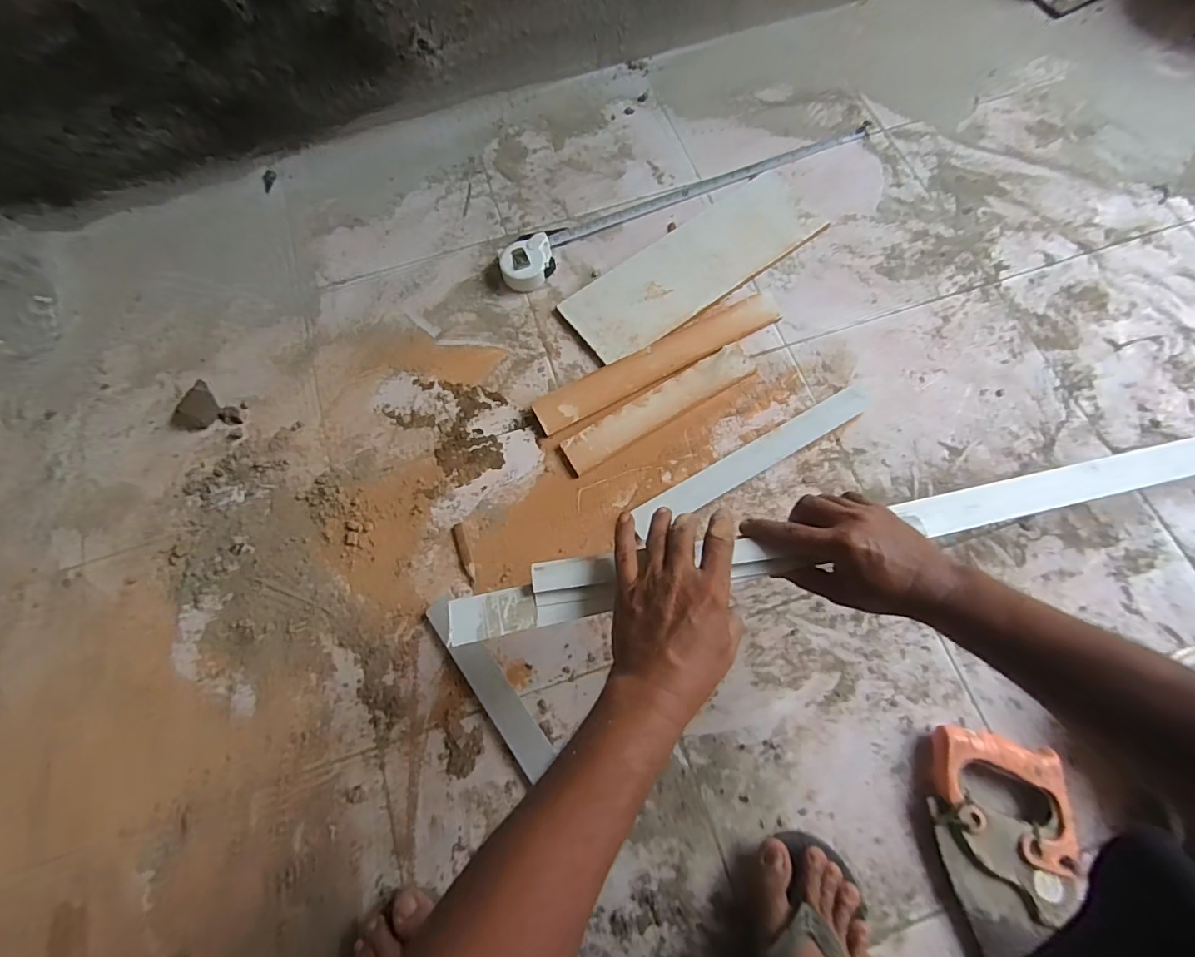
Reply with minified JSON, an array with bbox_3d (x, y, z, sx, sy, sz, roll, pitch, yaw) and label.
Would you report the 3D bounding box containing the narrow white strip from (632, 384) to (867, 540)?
[{"bbox_3d":[0.191,-0.027,0.625,0.329,0.010,0.038,-30,74,-8],"label":"narrow white strip"}]

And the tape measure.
[{"bbox_3d":[0.133,-0.420,0.750,0.600,0.028,0.067,-28,73,-7],"label":"tape measure"}]

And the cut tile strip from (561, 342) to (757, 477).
[{"bbox_3d":[0.079,-0.092,0.654,0.266,0.009,0.050,-31,74,-8],"label":"cut tile strip"}]

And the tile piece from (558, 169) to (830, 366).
[{"bbox_3d":[0.134,-0.297,0.717,0.382,0.008,0.130,-35,75,-9],"label":"tile piece"}]

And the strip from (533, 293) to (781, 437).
[{"bbox_3d":[0.080,-0.155,0.670,0.346,0.011,0.050,-28,74,-8],"label":"strip"}]

